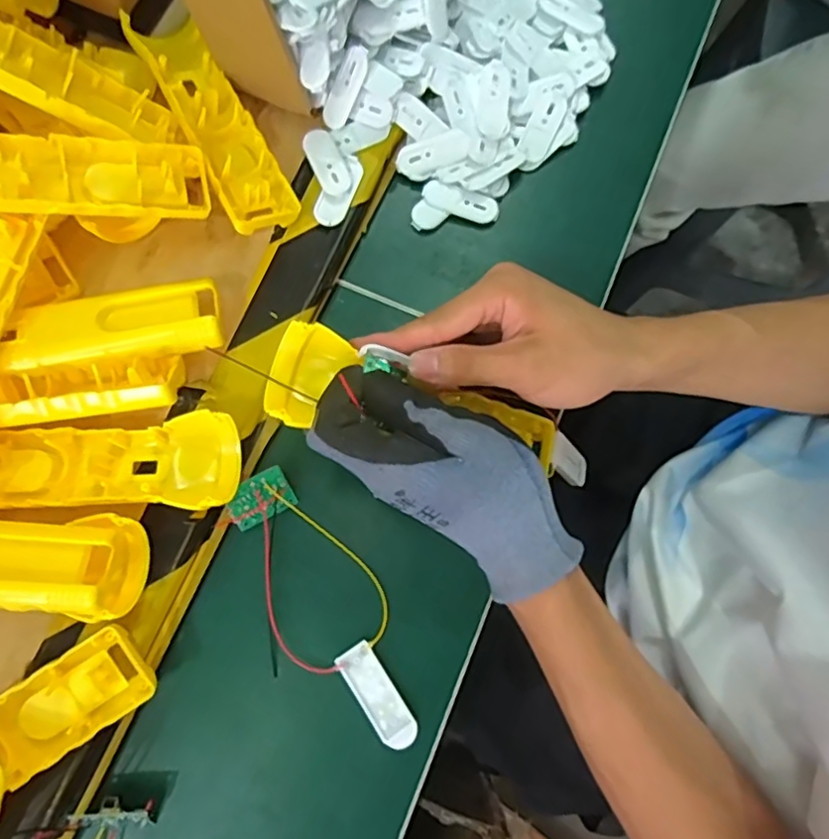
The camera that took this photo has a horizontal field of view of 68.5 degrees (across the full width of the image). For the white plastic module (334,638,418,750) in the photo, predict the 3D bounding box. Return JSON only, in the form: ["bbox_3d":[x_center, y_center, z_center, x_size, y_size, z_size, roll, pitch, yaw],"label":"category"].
[{"bbox_3d":[-0.019,0.151,0.332,0.020,0.004,0.058,-33,80,-8],"label":"white plastic module"}]

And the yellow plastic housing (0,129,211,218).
[{"bbox_3d":[-0.195,-0.129,0.323,0.161,0.020,0.045,-5,76,-23],"label":"yellow plastic housing"}]

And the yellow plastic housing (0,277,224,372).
[{"bbox_3d":[-0.167,-0.052,0.343,0.113,0.031,0.041,-8,77,-3],"label":"yellow plastic housing"}]

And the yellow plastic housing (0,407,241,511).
[{"bbox_3d":[-0.173,0.023,0.325,0.153,0.023,0.049,-1,77,-2],"label":"yellow plastic housing"}]

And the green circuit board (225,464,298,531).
[{"bbox_3d":[-0.087,0.044,0.343,0.036,0.007,0.024,-27,79,-7],"label":"green circuit board"}]

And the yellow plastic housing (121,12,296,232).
[{"bbox_3d":[-0.123,-0.186,0.373,0.041,0.022,0.157,-29,79,-8],"label":"yellow plastic housing"}]

